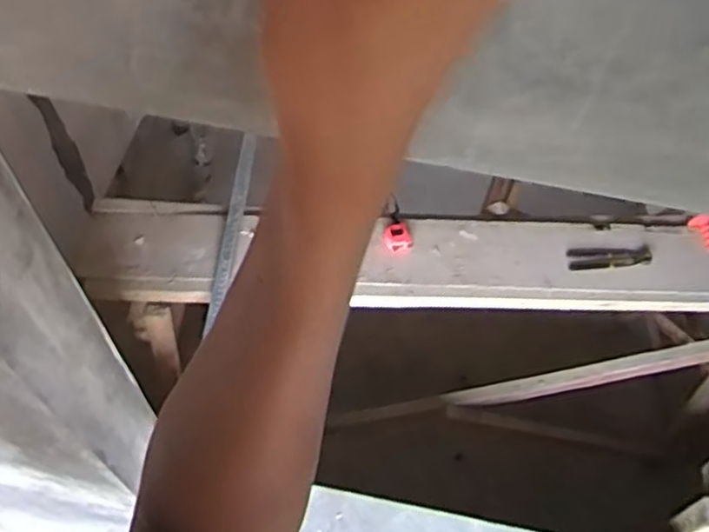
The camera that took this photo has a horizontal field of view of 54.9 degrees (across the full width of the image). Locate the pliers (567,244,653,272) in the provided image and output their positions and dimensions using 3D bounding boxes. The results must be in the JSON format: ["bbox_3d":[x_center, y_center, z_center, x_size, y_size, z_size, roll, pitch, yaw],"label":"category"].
[{"bbox_3d":[0.684,-0.023,1.831,0.224,0.029,0.062,-4,58,-7],"label":"pliers"}]

